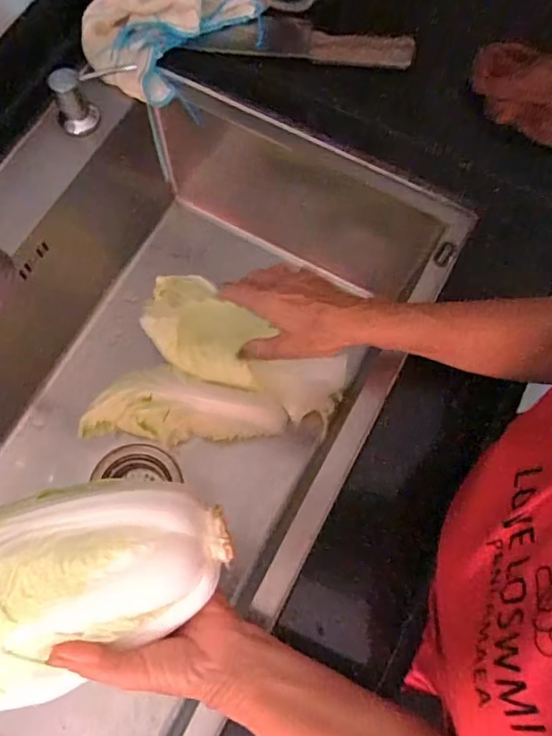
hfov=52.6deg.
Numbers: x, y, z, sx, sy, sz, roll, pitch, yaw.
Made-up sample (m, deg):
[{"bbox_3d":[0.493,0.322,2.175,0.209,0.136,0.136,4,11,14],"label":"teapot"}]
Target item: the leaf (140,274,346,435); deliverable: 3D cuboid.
[{"bbox_3d":[-0.045,-0.023,0.678,0.265,0.044,0.111,29,74,5],"label":"leaf"}]

